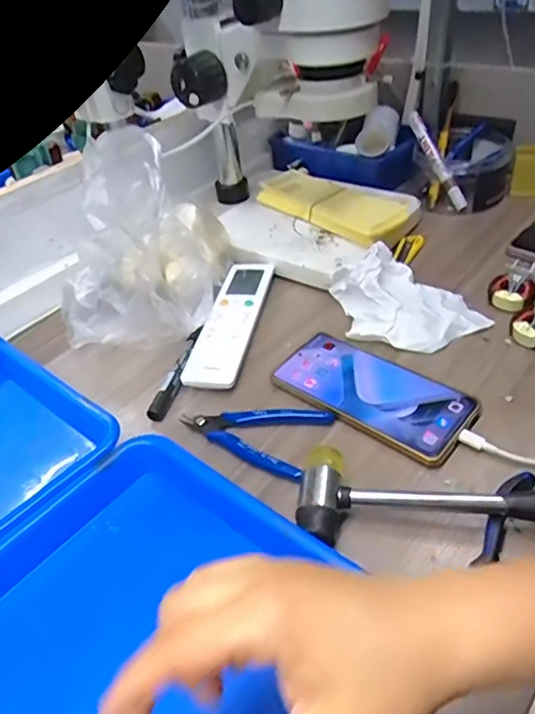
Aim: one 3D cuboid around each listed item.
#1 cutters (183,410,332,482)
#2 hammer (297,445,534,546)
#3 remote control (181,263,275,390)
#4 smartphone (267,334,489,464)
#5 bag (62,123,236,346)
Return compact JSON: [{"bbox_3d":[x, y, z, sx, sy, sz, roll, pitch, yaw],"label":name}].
[{"bbox_3d":[-0.014,0.057,0.448,0.116,0.012,0.067,13,44,22],"label":"cutters"},{"bbox_3d":[0.151,0.087,0.359,0.256,0.041,0.066,0,44,5],"label":"hammer"},{"bbox_3d":[-0.035,-0.039,0.547,0.050,0.012,0.189,3,42,12],"label":"remote control"},{"bbox_3d":[0.088,0.024,0.459,0.161,0.008,0.082,24,50,32],"label":"smartphone"},{"bbox_3d":[-0.124,-0.123,0.533,0.145,0.150,0.183,-2,41,6],"label":"bag"}]

